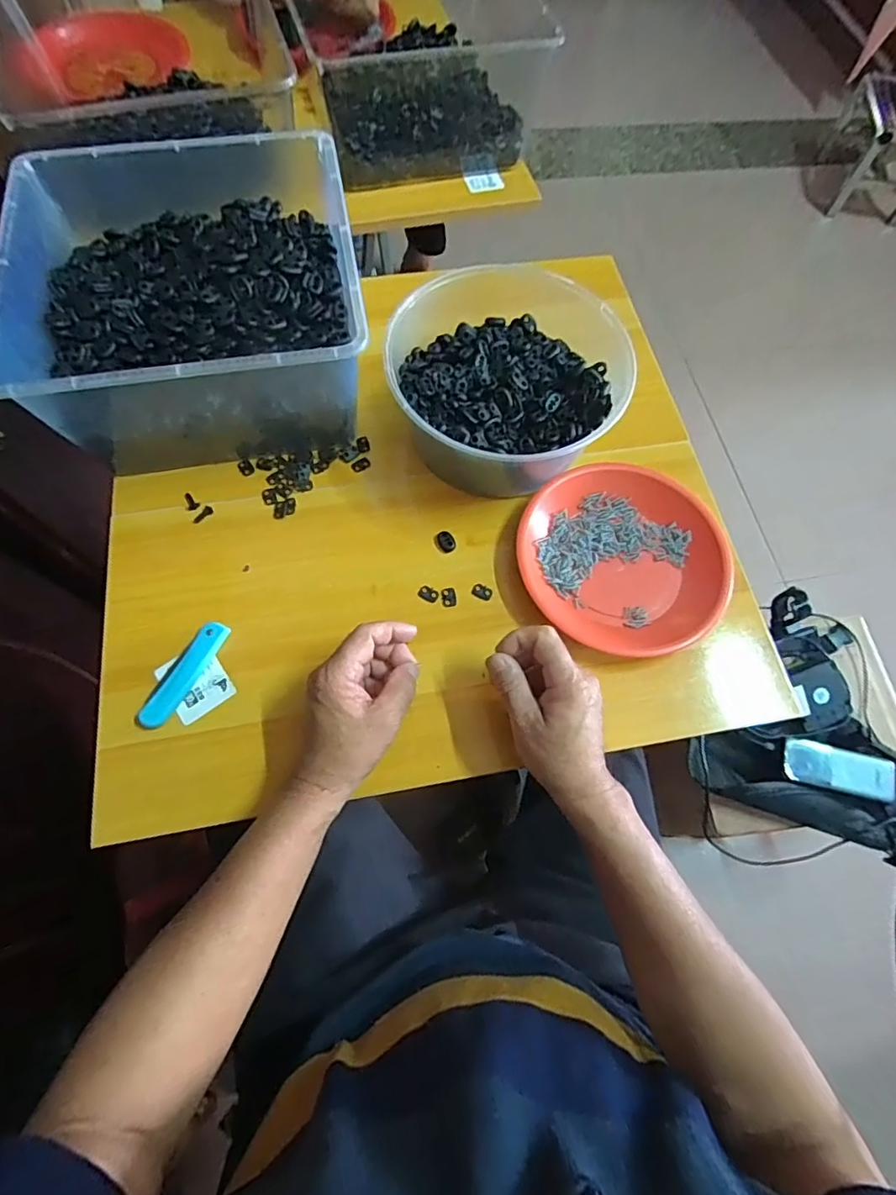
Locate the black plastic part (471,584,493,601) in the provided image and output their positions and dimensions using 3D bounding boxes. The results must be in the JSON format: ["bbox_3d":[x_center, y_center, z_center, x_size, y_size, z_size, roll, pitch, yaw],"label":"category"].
[{"bbox_3d":[0.032,-0.005,0.510,0.019,0.004,0.014,26,69,7],"label":"black plastic part"}]

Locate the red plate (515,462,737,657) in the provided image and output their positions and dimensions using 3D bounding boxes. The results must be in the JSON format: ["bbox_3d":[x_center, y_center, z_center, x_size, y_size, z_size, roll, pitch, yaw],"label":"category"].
[{"bbox_3d":[0.163,-0.037,0.514,0.181,0.025,0.190,1,68,-3],"label":"red plate"}]

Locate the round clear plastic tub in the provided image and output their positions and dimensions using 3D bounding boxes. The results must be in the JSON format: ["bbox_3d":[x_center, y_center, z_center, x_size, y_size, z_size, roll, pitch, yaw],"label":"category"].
[{"bbox_3d":[0.056,-0.208,0.540,0.211,0.096,0.221,1,68,-3],"label":"round clear plastic tub"}]

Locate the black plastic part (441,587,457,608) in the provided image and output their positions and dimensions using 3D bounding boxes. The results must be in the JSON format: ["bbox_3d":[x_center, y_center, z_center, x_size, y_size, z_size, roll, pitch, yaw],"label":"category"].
[{"bbox_3d":[0.001,0.000,0.506,0.013,0.004,0.019,-5,68,-5],"label":"black plastic part"}]

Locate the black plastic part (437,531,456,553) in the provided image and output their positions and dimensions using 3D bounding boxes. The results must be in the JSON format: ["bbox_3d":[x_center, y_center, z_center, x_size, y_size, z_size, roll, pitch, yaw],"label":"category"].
[{"bbox_3d":[-0.001,-0.055,0.527,0.015,0.004,0.023,-25,71,-13],"label":"black plastic part"}]

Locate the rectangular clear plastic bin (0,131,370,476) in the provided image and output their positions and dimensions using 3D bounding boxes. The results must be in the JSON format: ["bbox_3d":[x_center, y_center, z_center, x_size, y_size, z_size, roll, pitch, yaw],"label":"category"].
[{"bbox_3d":[-0.241,-0.281,0.535,0.294,0.142,0.301,-10,69,-7],"label":"rectangular clear plastic bin"}]

